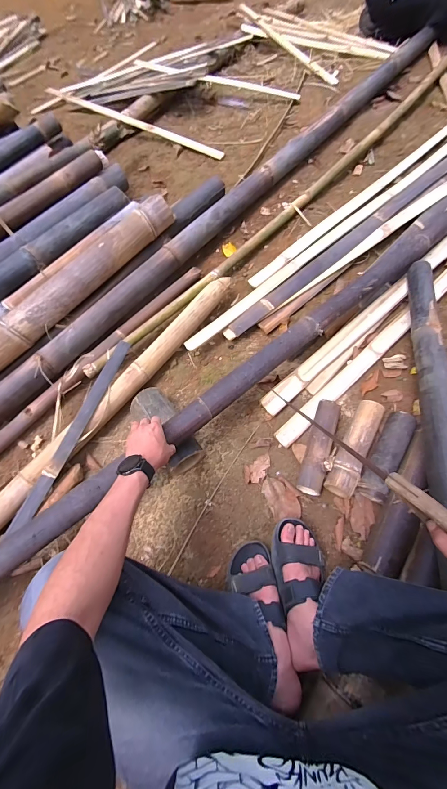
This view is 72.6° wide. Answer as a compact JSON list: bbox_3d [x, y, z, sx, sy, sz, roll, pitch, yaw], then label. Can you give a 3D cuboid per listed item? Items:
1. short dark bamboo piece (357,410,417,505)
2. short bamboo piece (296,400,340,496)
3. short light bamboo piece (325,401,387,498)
[{"bbox_3d":[0.399,0.145,0.746,0.068,0.052,0.228,27,70,15],"label":"short dark bamboo piece"},{"bbox_3d":[0.245,0.132,0.776,0.063,0.056,0.238,17,67,11],"label":"short bamboo piece"},{"bbox_3d":[0.331,0.129,0.766,0.066,0.052,0.258,25,69,14],"label":"short light bamboo piece"}]

